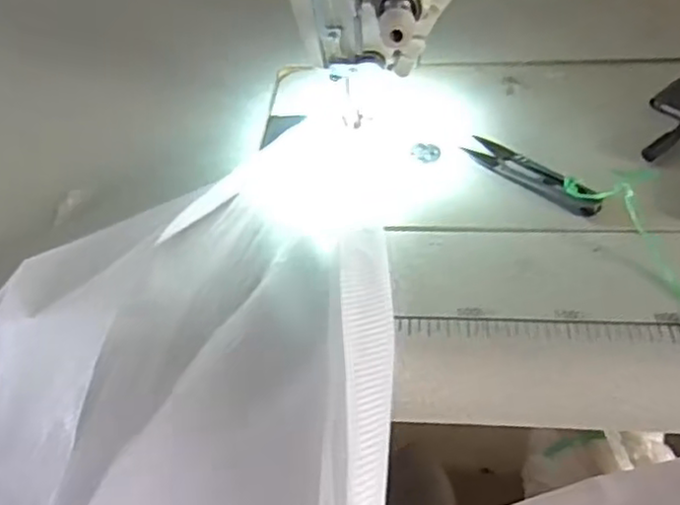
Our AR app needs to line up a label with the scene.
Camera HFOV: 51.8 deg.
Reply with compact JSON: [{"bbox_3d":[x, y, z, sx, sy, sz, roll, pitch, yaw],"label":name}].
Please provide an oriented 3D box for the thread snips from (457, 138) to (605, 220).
[{"bbox_3d":[0.118,-0.049,0.433,0.021,0.010,0.095,-33,51,-23],"label":"thread snips"}]

